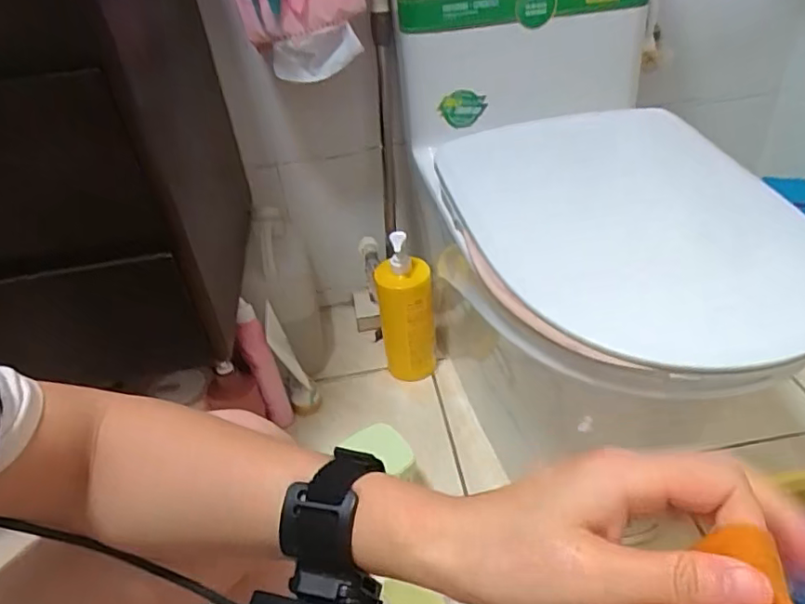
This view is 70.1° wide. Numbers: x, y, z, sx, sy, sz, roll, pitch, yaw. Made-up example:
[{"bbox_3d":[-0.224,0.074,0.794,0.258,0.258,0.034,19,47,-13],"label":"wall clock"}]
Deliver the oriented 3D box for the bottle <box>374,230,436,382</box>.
[{"bbox_3d":[0.008,0.026,1.023,0.092,0.284,0.083,-6,38,2],"label":"bottle"}]

